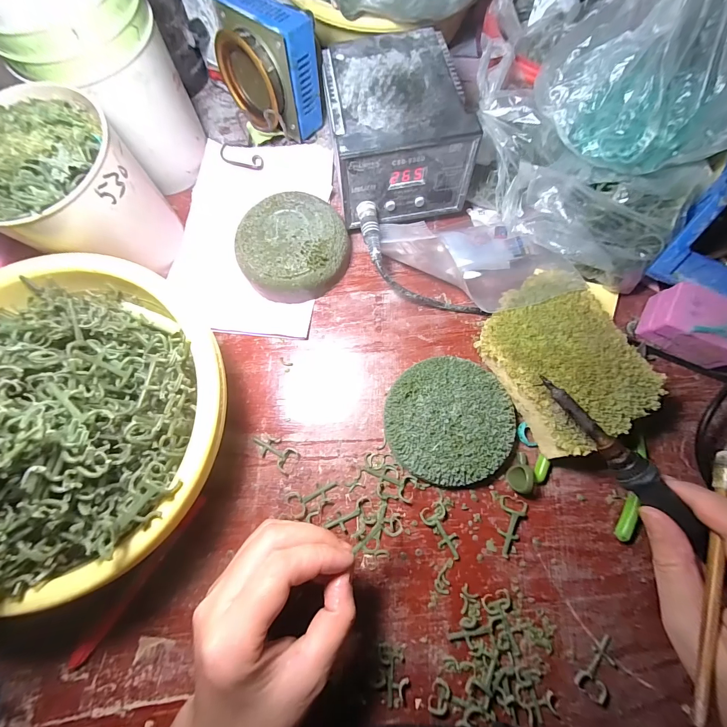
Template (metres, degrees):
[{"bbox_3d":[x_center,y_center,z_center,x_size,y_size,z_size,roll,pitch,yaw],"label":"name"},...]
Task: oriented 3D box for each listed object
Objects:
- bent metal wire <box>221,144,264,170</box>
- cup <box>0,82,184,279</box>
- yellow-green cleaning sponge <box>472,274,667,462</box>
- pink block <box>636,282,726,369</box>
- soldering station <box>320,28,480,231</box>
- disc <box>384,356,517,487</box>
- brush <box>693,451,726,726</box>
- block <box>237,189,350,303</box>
[{"bbox_3d":[-0.134,-0.223,0.359,0.049,0.005,0.021,20,78,-1],"label":"bent metal wire"},{"bbox_3d":[-0.228,-0.133,0.269,0.102,0.114,0.108,-1,76,2],"label":"cup"},{"bbox_3d":[0.158,-0.004,0.275,0.097,0.050,0.130,-30,76,-5],"label":"yellow-green cleaning sponge"},{"bbox_3d":[0.286,-0.032,0.284,0.068,0.040,0.047,31,79,10],"label":"pink block"},{"bbox_3d":[0.032,-0.222,0.305,0.121,0.076,0.139,-9,76,0],"label":"soldering station"},{"bbox_3d":[0.071,0.047,0.278,0.102,0.024,0.102,-1,76,2],"label":"disc"},{"bbox_3d":[0.193,0.115,0.182,0.005,0.012,0.141,24,73,7],"label":"brush"},{"bbox_3d":[-0.066,-0.109,0.317,0.097,0.036,0.097,-1,76,2],"label":"block"}]

